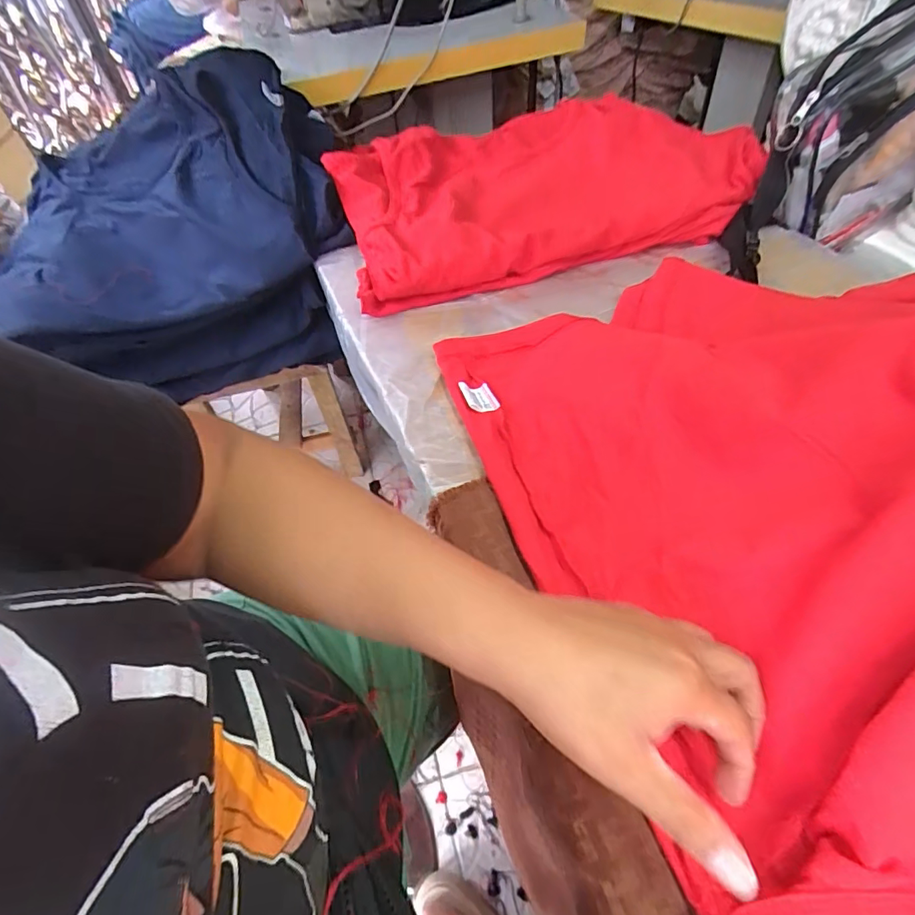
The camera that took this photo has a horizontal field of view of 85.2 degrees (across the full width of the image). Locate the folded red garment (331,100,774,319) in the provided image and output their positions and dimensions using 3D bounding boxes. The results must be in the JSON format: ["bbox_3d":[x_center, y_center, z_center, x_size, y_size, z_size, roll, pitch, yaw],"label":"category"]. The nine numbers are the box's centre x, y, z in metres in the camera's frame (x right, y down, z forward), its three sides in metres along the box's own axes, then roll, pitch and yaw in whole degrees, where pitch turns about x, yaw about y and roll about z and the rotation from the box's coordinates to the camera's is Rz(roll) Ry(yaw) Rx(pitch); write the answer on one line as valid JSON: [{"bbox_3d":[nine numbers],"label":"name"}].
[{"bbox_3d":[0.082,-0.349,0.622,0.457,0.058,0.356,-12,53,-5],"label":"folded red garment"}]

